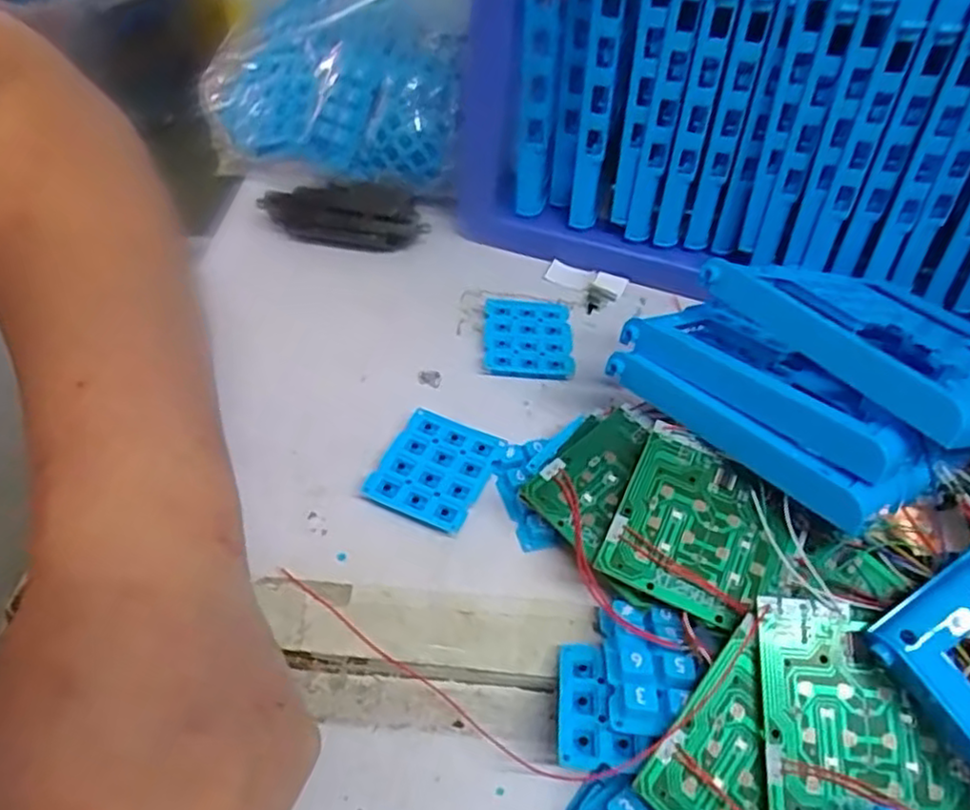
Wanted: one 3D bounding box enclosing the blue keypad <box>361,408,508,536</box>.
[{"bbox_3d":[-0.024,0.031,0.337,0.051,0.010,0.057,22,51,13],"label":"blue keypad"}]

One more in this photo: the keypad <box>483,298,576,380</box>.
[{"bbox_3d":[0.025,-0.037,0.406,0.050,0.011,0.057,4,49,-2],"label":"keypad"}]

